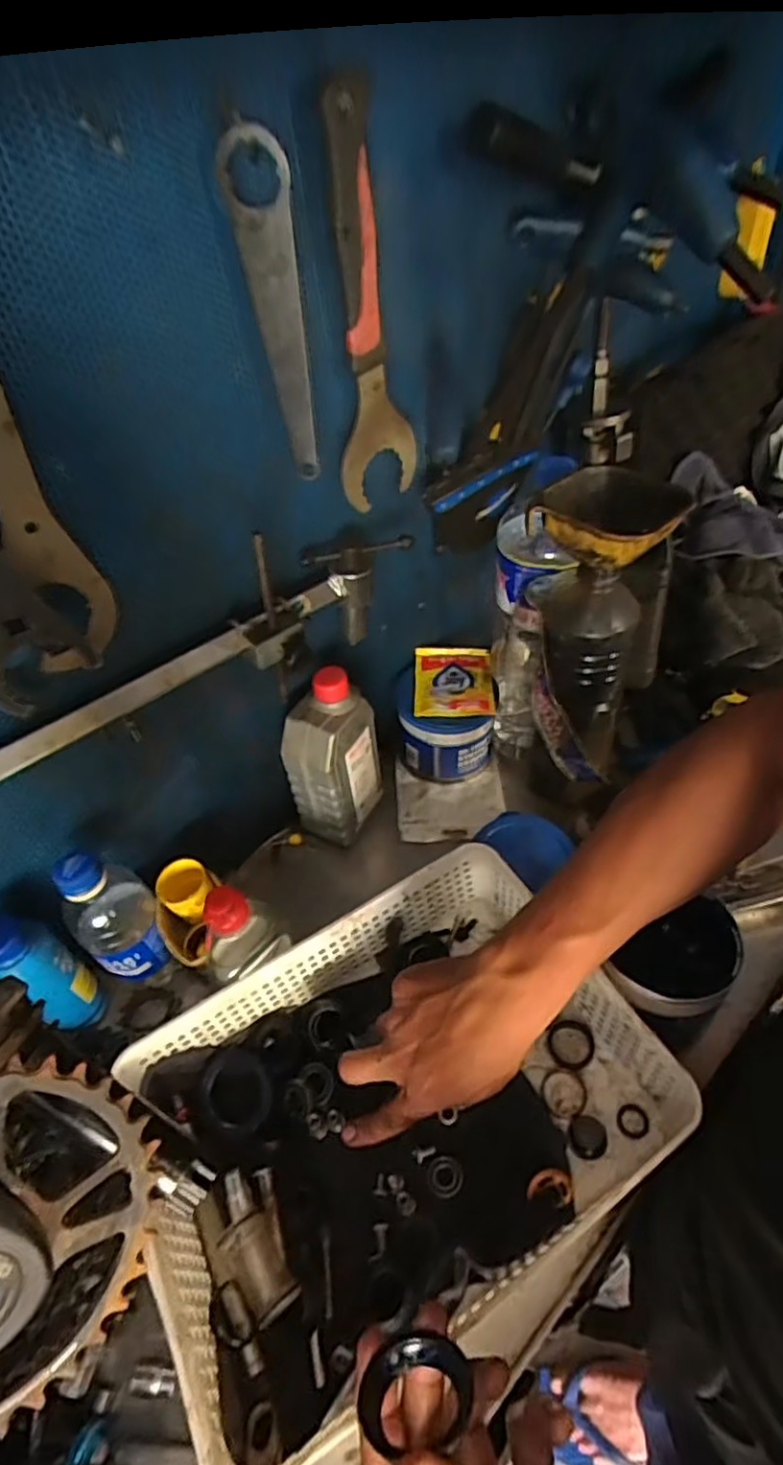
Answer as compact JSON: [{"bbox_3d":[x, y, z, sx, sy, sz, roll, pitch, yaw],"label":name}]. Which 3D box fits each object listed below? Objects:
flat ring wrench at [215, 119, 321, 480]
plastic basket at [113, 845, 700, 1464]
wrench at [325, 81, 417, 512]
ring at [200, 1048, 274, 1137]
[{"bbox_3d":[-0.072,-0.254,0.409,0.037,0.184,0.012,5,47,8],"label":"flat ring wrench"},{"bbox_3d":[0.003,0.261,0.458,0.330,0.079,0.254,-27,50,-17],"label":"plastic basket"},{"bbox_3d":[-0.010,-0.287,0.464,0.073,0.246,0.019,-27,51,-27],"label":"wrench"},{"bbox_3d":[-0.117,0.273,0.497,0.054,0.016,0.055,0,69,-1],"label":"ring"}]

